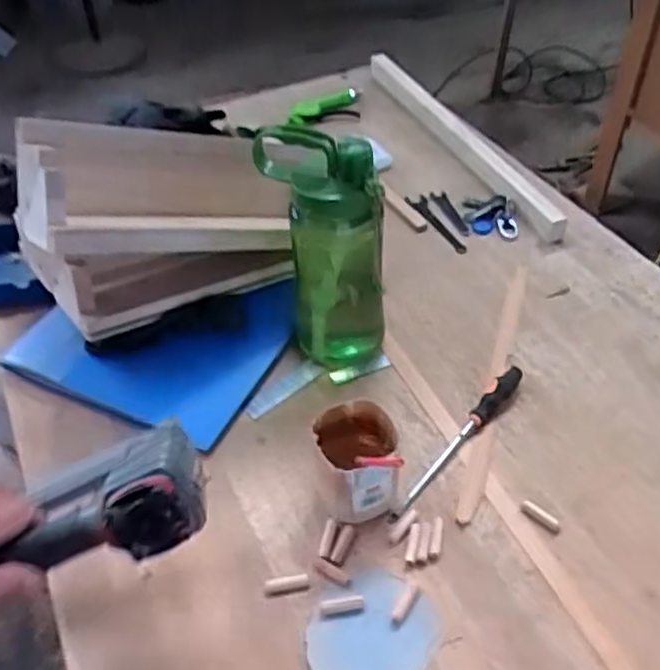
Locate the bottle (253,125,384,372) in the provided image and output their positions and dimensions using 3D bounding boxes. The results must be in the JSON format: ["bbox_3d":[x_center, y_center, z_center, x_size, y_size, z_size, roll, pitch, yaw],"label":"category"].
[{"bbox_3d":[-0.006,-0.099,0.783,0.122,0.285,0.106,-5,45,-2],"label":"bottle"}]

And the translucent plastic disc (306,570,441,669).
[{"bbox_3d":[0.035,0.261,0.613,0.101,0.006,0.112,25,51,25],"label":"translucent plastic disc"}]

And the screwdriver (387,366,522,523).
[{"bbox_3d":[0.136,0.108,0.744,0.031,0.023,0.232,29,53,28],"label":"screwdriver"}]

